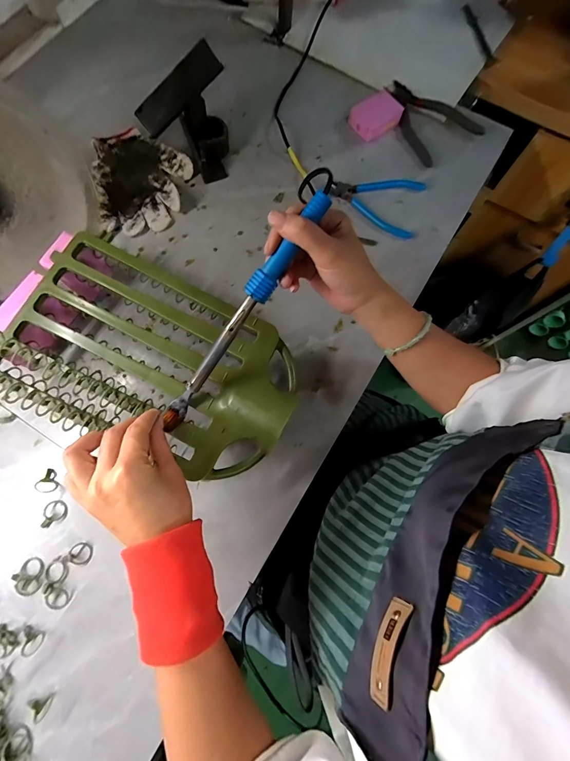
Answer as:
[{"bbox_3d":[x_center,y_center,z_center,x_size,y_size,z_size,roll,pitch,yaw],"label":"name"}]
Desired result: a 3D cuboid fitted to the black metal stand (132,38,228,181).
[{"bbox_3d":[-0.126,-0.384,0.497,0.135,0.132,0.057,-33,42,15],"label":"black metal stand"}]

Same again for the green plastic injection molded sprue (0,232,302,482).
[{"bbox_3d":[-0.150,-0.019,0.381,0.327,0.050,0.207,26,76,7],"label":"green plastic injection molded sprue"}]

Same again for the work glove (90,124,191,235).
[{"bbox_3d":[-0.223,-0.321,0.523,0.144,0.020,0.191,-18,75,-5],"label":"work glove"}]

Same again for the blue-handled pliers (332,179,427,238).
[{"bbox_3d":[0.138,-0.281,0.509,0.138,0.017,0.109,18,75,5],"label":"blue-handled pliers"}]

